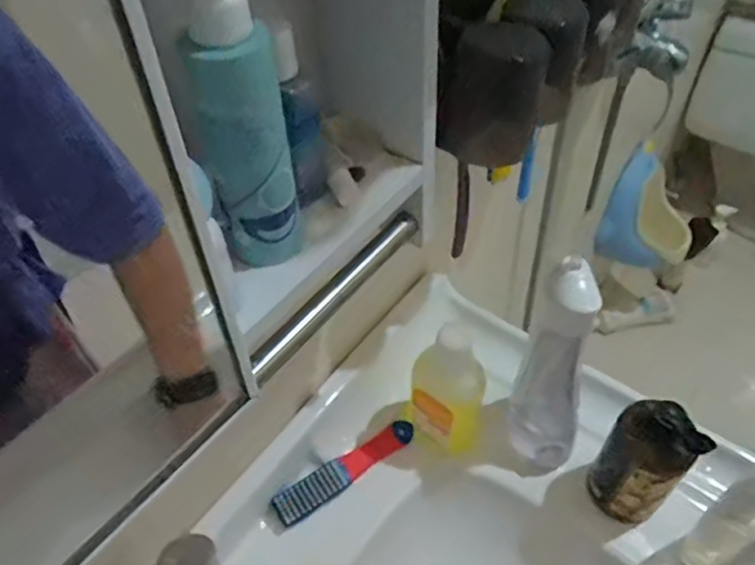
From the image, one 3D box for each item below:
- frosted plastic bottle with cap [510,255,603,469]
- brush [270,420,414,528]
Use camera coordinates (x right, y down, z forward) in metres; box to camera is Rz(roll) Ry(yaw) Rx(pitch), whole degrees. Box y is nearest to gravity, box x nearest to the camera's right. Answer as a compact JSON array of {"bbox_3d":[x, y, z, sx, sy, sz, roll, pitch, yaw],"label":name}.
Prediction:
[{"bbox_3d":[0.158,0.083,0.582,0.065,0.243,0.061,14,50,16],"label":"frosted plastic bottle with cap"},{"bbox_3d":[-0.030,0.181,0.631,0.152,0.028,0.027,-30,53,-22],"label":"brush"}]

